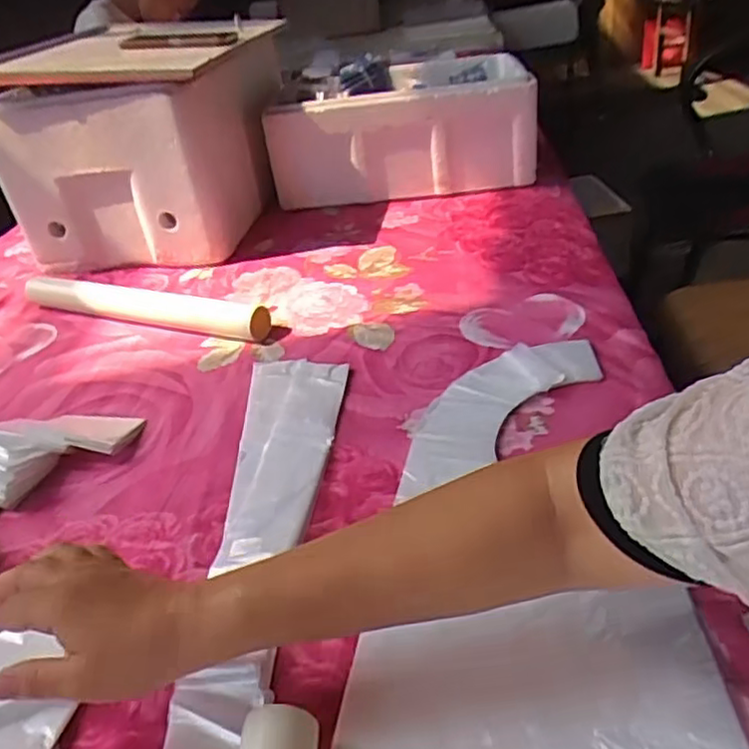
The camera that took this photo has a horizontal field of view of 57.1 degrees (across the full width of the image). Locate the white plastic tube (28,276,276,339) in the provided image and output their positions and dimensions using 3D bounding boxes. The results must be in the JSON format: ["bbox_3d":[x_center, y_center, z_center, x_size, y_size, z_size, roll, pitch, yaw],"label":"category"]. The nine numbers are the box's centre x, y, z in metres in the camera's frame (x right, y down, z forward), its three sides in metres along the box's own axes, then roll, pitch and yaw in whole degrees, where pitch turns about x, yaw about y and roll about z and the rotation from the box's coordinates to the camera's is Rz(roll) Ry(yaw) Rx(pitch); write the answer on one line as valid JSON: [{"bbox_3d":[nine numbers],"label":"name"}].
[{"bbox_3d":[-0.281,-0.079,0.812,0.341,0.048,0.042,8,36,22],"label":"white plastic tube"}]

